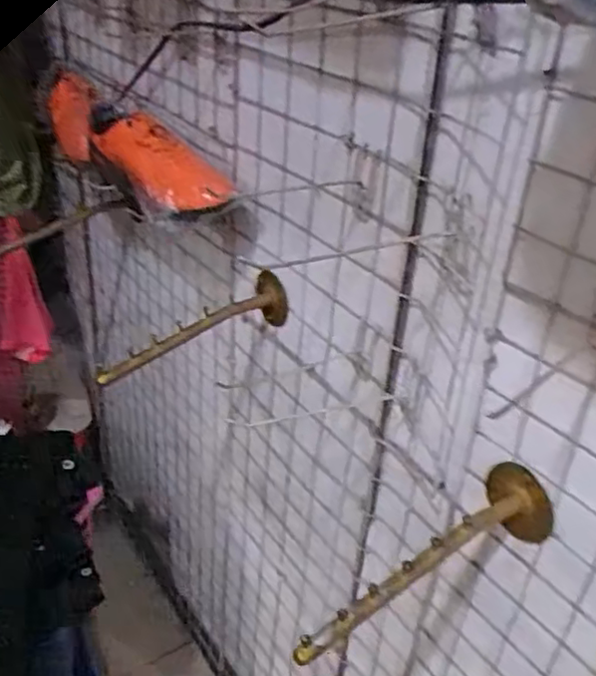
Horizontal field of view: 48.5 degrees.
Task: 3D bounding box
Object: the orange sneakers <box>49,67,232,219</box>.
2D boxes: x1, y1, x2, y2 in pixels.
[{"bbox_3d":[-0.249,-0.266,0.901,0.081,0.095,0.466,-19,38,-32],"label":"orange sneakers"}]

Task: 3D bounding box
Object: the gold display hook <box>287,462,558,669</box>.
[{"bbox_3d":[0.110,0.188,0.545,0.244,0.072,0.058,-19,38,-32],"label":"gold display hook"}]

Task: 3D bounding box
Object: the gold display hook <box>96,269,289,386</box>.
[{"bbox_3d":[-0.132,-0.014,0.828,0.253,0.078,0.054,-17,37,-30],"label":"gold display hook"}]

